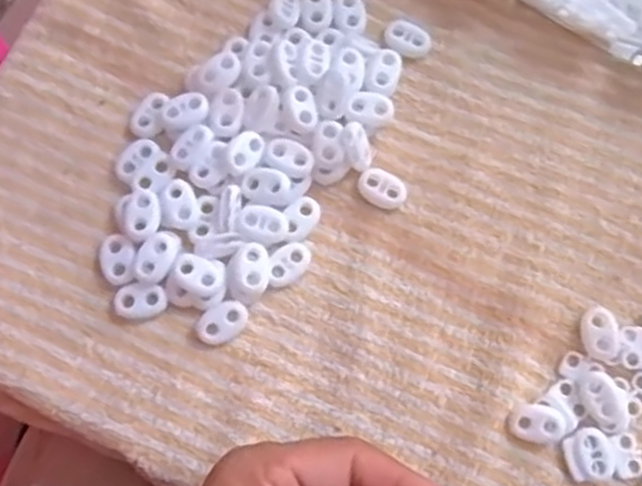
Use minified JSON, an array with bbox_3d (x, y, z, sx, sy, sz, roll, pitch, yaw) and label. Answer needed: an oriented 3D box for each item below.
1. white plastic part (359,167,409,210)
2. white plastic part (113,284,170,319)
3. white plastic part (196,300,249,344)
[{"bbox_3d":[0.028,-0.024,0.349,0.022,0.006,0.016,26,77,5],"label":"white plastic part"},{"bbox_3d":[-0.077,0.025,0.333,0.023,0.007,0.013,-7,77,-3],"label":"white plastic part"},{"bbox_3d":[-0.042,0.034,0.331,0.023,0.006,0.014,-34,80,-9],"label":"white plastic part"}]

